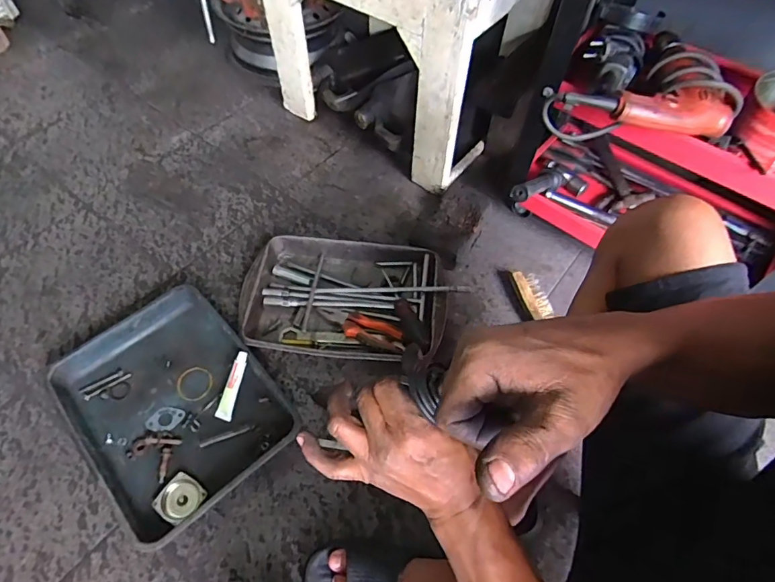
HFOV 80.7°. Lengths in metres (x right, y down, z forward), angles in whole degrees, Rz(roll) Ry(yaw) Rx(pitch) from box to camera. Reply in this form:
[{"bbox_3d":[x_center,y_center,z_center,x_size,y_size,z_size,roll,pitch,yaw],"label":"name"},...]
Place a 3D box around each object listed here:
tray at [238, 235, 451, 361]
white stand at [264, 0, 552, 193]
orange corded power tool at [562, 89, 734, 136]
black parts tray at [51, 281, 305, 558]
[{"bbox_3d":[-0.079,0.013,0.841,0.367,0.063,0.245,7,57,3],"label":"tray"},{"bbox_3d":[0.028,-0.560,0.967,0.496,0.405,0.340,33,62,18],"label":"white stand"},{"bbox_3d":[0.358,-0.245,0.621,0.238,0.044,0.050,-2,57,-3],"label":"orange corded power tool"},{"bbox_3d":[-0.339,0.175,0.728,0.271,0.048,0.353,-38,66,-23],"label":"black parts tray"}]

